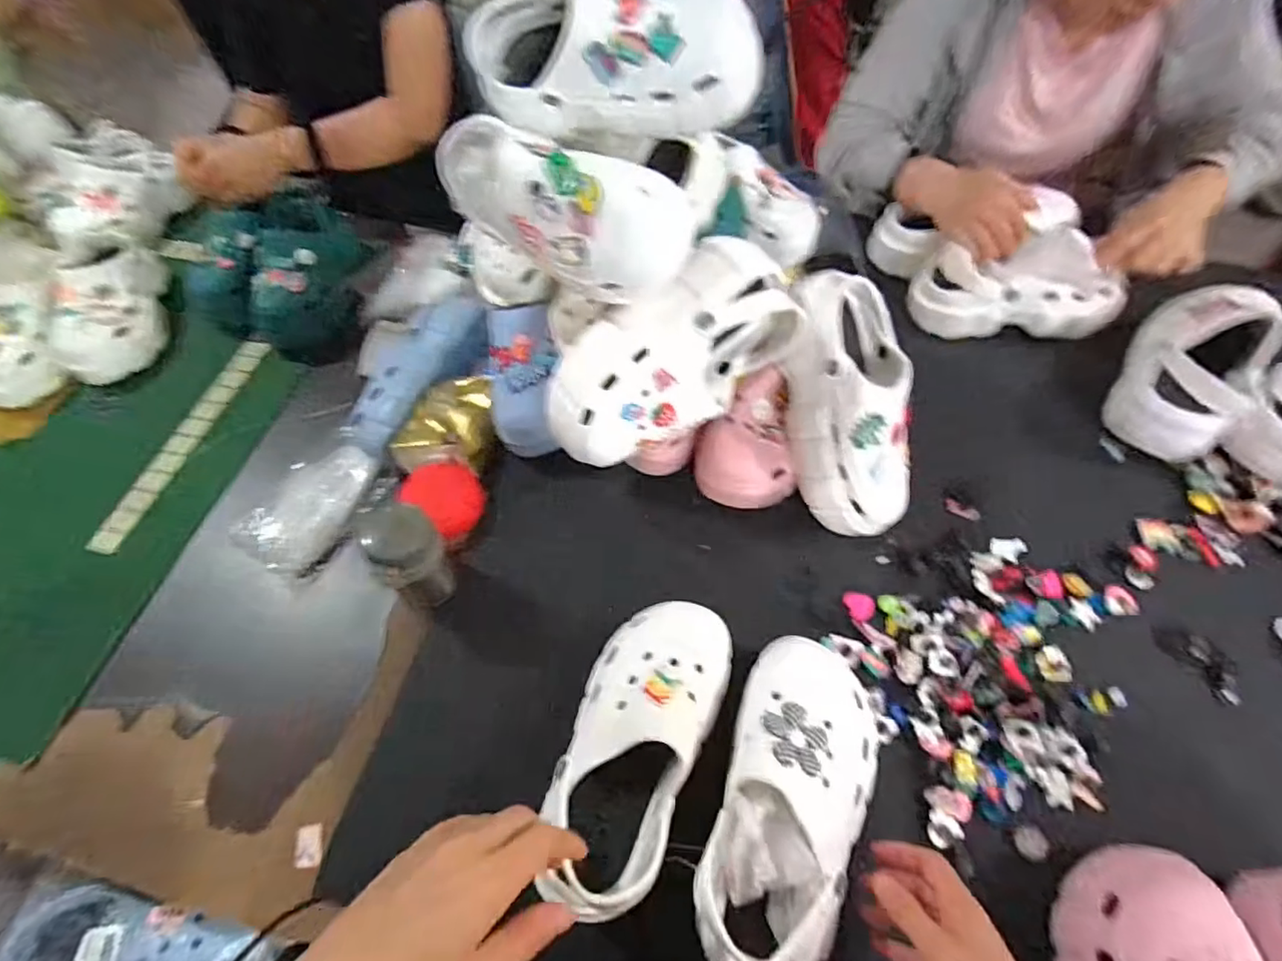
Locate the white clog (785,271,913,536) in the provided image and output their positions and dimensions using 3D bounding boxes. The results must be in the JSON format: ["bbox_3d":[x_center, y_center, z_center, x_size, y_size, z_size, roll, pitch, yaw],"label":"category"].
[{"bbox_3d":[0.207,-0.073,0.571,0.113,0.078,0.251,-7,95,0],"label":"white clog"}]

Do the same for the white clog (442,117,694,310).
[{"bbox_3d":[-0.069,-0.248,0.508,0.246,0.098,0.107,28,65,18],"label":"white clog"}]

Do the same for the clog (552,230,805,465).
[{"bbox_3d":[0.023,-0.124,0.575,0.258,0.136,0.100,-36,40,2],"label":"clog"}]

